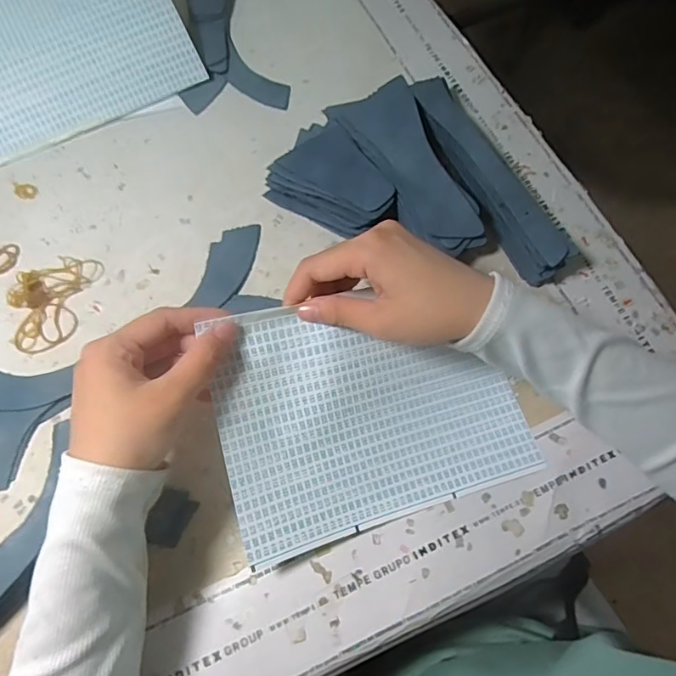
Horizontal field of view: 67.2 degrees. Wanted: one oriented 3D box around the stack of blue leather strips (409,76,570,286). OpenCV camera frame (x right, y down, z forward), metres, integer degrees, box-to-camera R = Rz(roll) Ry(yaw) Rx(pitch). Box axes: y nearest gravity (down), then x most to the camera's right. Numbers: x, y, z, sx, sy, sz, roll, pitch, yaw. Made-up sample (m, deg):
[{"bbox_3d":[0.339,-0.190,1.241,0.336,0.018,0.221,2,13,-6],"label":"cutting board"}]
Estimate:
[{"bbox_3d":[0.116,-0.128,0.402,0.025,0.039,0.190,-25,70,-9],"label":"stack of blue leather strips"}]

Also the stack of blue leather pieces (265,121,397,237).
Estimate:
[{"bbox_3d":[-0.002,-0.125,0.413,0.098,0.035,0.071,37,74,14],"label":"stack of blue leather pieces"}]

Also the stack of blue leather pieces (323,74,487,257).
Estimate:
[{"bbox_3d":[0.059,-0.132,0.411,0.064,0.034,0.161,-26,70,-9],"label":"stack of blue leather pieces"}]

